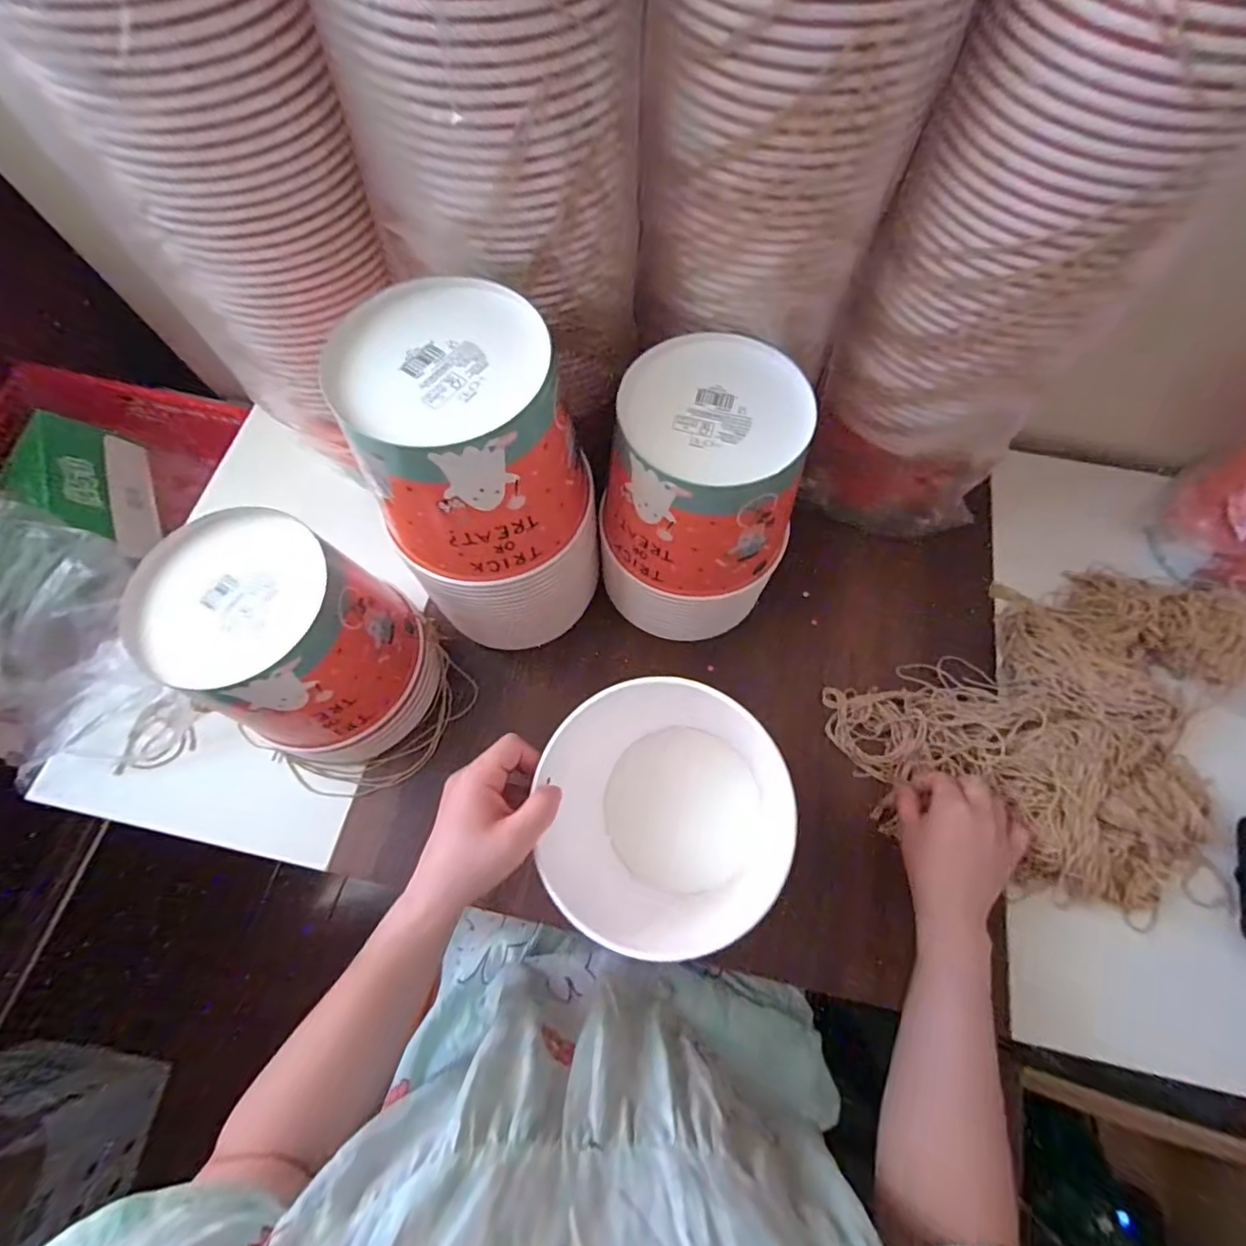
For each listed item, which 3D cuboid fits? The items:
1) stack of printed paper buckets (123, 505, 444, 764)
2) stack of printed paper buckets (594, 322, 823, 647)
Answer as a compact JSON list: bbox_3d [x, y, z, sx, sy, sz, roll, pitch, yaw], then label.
[{"bbox_3d":[-0.243,0.016,0.439,0.143,0.178,0.131,35,74,12],"label":"stack of printed paper buckets"},{"bbox_3d":[0.063,-0.092,0.469,0.148,0.226,0.152,11,71,4],"label":"stack of printed paper buckets"}]

